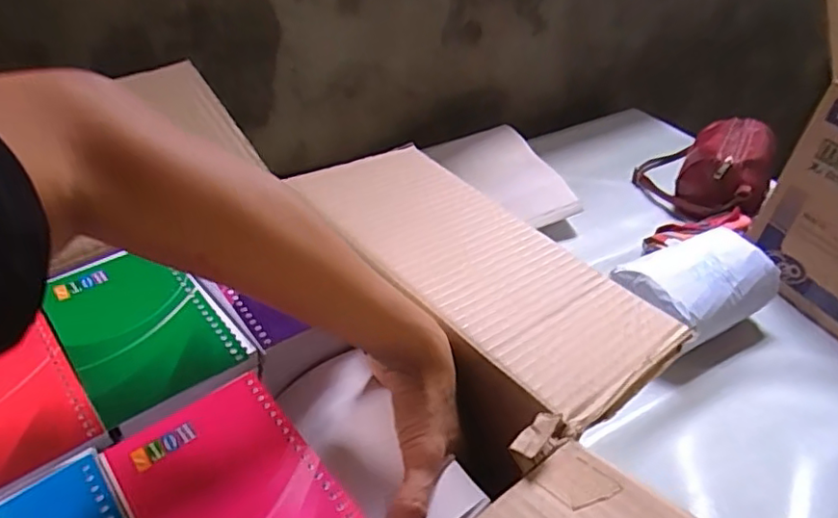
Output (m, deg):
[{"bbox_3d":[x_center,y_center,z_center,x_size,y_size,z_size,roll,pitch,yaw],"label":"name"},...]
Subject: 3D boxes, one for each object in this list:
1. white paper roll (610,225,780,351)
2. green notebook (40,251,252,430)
[{"bbox_3d":[0.352,0.041,0.764,0.186,0.095,0.131,-22,47,-27],"label":"white paper roll"},{"bbox_3d":[-0.170,0.037,0.357,0.081,0.007,0.130,-29,50,-32],"label":"green notebook"}]

